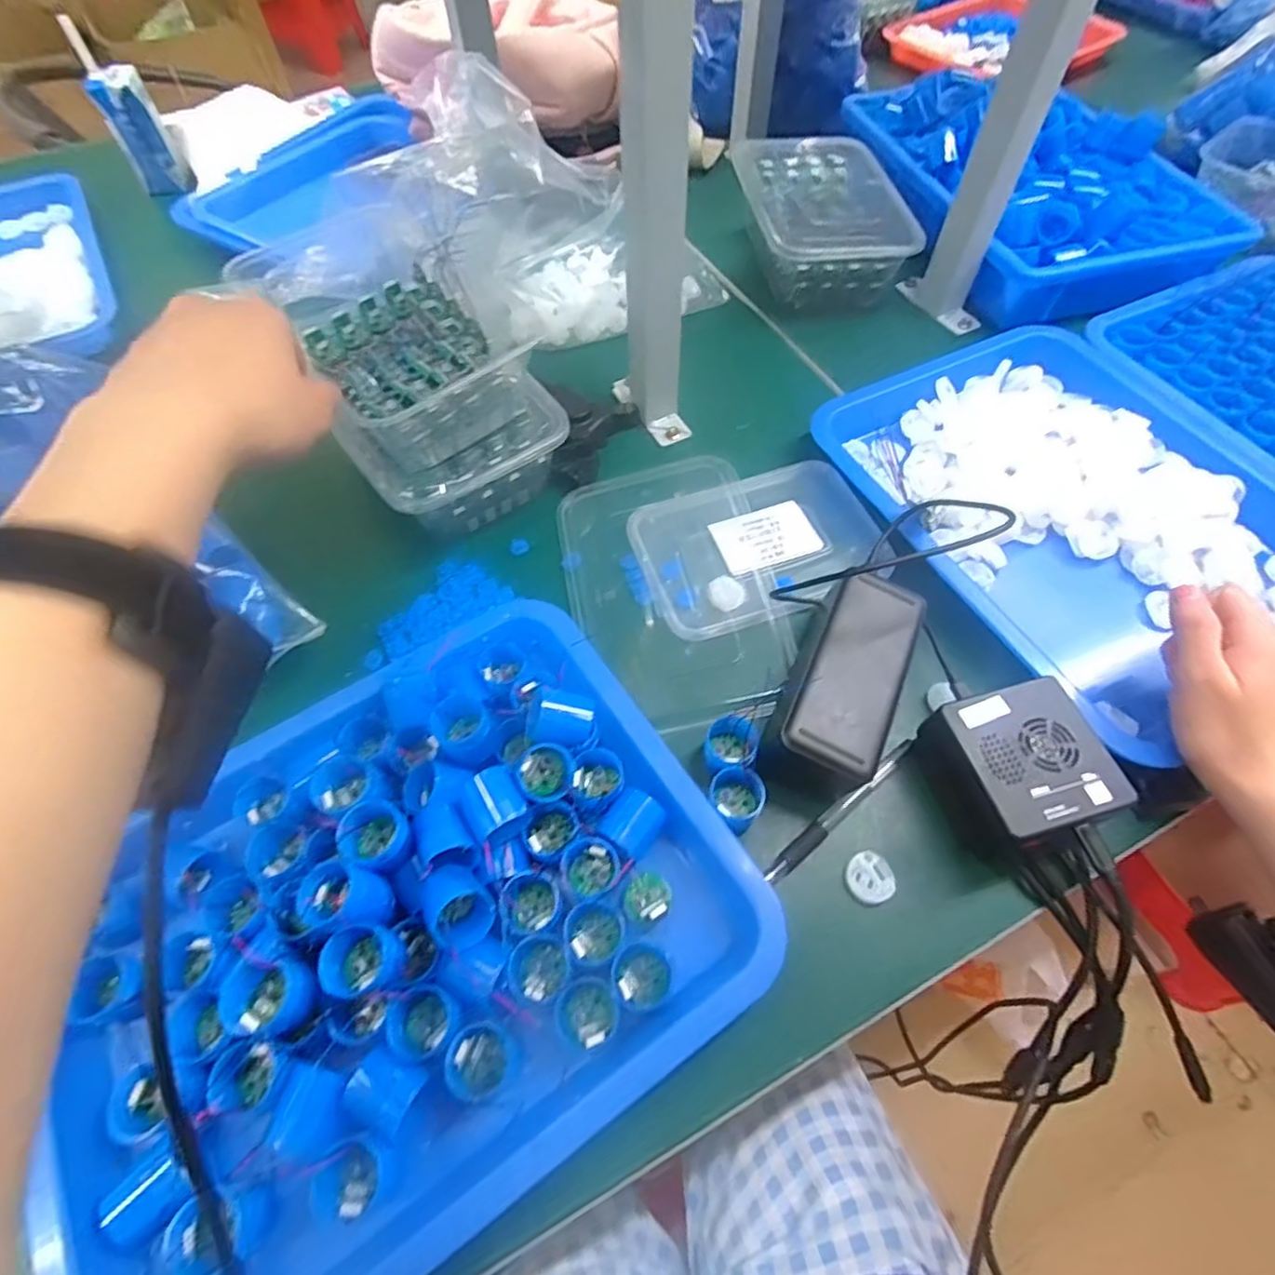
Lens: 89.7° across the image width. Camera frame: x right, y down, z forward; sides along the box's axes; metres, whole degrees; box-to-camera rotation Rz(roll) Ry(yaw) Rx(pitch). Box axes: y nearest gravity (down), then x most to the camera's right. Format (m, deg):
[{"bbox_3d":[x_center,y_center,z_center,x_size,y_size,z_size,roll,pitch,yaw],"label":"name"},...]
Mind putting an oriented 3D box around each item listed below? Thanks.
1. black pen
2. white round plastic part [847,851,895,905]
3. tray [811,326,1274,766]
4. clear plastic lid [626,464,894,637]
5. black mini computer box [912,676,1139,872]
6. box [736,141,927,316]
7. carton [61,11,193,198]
[{"bbox_3d":[0.116,0.097,0.365,0.121,0.007,0.010,-37,66,-19],"label":"black pen"},{"bbox_3d":[0.127,0.131,0.350,0.025,0.006,0.026,0,59,1],"label":"white round plastic part"},{"bbox_3d":[0.319,-0.090,0.470,0.262,0.054,0.323,-24,62,-13],"label":"tray"},{"bbox_3d":[0.089,-0.068,0.459,0.170,0.010,0.116,-17,61,-9],"label":"clear plastic lid"},{"bbox_3d":[0.210,0.074,0.354,0.074,0.049,0.081,-15,60,-8],"label":"black mini computer box"},{"bbox_3d":[0.170,-0.397,0.616,0.136,0.063,0.196,-7,59,-3],"label":"box"},{"bbox_3d":[-0.549,-0.567,0.697,0.054,0.135,0.039,-15,60,-8],"label":"carton"}]

